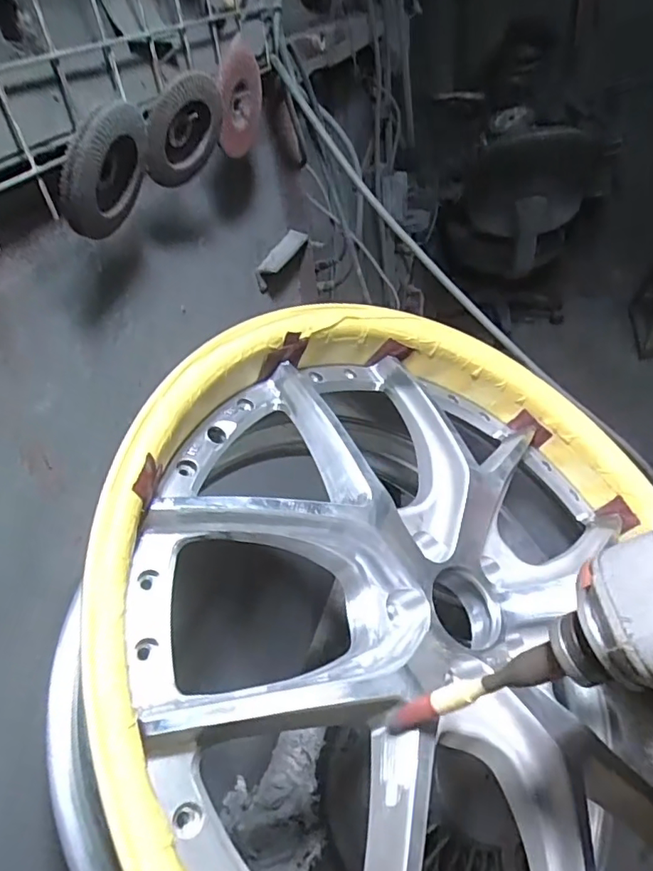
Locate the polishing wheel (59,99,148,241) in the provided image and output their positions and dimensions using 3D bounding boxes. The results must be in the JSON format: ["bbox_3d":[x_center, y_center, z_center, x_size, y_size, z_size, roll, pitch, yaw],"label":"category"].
[{"bbox_3d":[-0.162,-0.200,0.403,0.015,0.085,0.099,21,47,-1],"label":"polishing wheel"}]

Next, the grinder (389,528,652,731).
[{"bbox_3d":[0.105,0.104,0.241,0.059,0.203,0.061,30,37,-21],"label":"grinder"}]

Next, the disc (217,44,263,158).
[{"bbox_3d":[-0.090,-0.339,0.555,0.017,0.078,0.096,16,90,18],"label":"disc"}]

